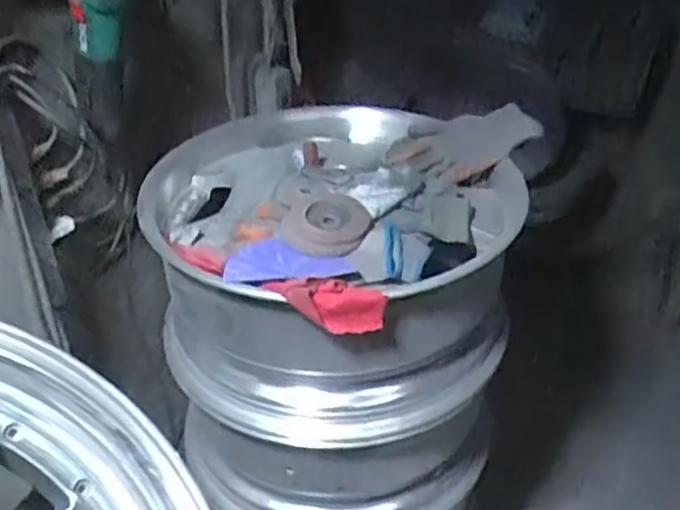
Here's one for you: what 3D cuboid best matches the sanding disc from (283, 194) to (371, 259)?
[{"bbox_3d":[-0.017,-0.039,0.845,0.102,0.019,0.114,2,36,5],"label":"sanding disc"}]

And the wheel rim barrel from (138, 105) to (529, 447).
[{"bbox_3d":[-0.018,0.009,0.983,0.495,0.254,0.436,15,39,22],"label":"wheel rim barrel"}]

